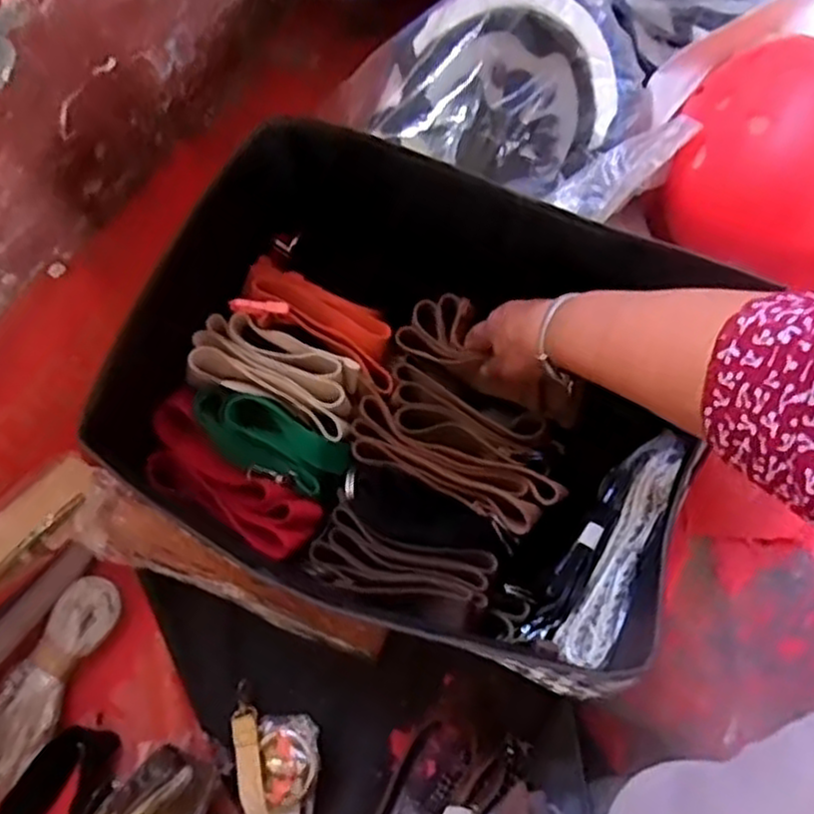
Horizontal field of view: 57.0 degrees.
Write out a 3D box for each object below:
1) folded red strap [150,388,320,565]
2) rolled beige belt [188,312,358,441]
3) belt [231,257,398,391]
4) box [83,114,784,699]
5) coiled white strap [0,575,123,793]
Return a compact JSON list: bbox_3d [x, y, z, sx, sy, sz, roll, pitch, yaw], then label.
[{"bbox_3d":[-0.143,0.060,0.593,0.158,0.040,0.068,39,75,14],"label":"folded red strap"},{"bbox_3d":[-0.109,-0.031,0.621,0.148,0.043,0.070,21,71,9],"label":"rolled beige belt"},{"bbox_3d":[-0.073,-0.078,0.634,0.153,0.034,0.061,24,72,10],"label":"belt"},{"bbox_3d":[0.004,-0.010,0.580,0.433,0.156,0.301,25,72,10],"label":"box"},{"bbox_3d":[-0.284,0.217,0.588,0.055,0.022,0.170,26,72,11],"label":"coiled white strap"}]

